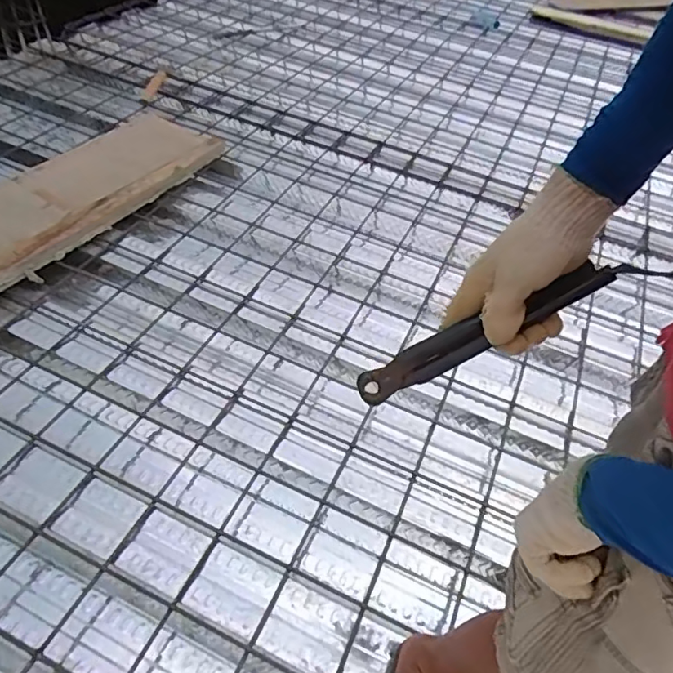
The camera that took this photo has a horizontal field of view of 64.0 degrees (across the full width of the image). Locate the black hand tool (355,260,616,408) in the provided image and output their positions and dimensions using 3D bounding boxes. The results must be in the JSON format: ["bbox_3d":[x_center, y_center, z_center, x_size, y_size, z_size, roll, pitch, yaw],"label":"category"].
[{"bbox_3d":[0.134,-0.002,0.513,0.250,0.027,0.026,-28,50,12],"label":"black hand tool"}]

